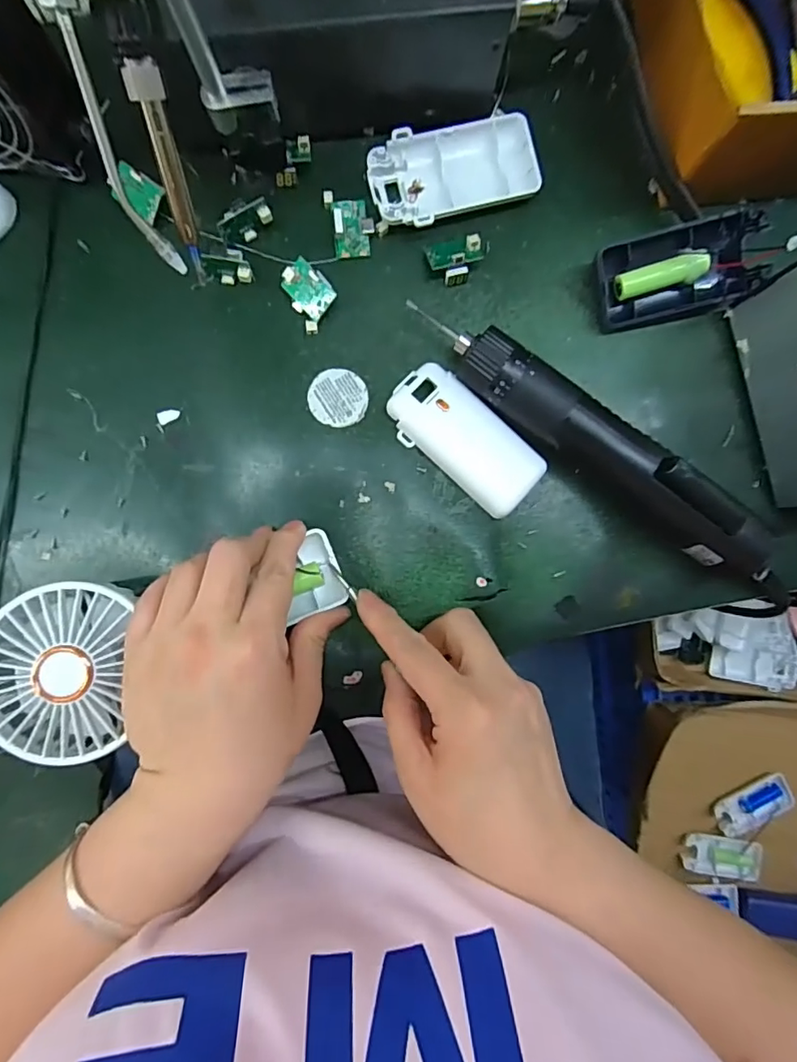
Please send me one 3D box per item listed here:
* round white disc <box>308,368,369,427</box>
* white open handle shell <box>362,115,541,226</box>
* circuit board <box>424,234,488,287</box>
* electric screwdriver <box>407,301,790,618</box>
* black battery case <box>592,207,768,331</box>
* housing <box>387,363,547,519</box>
[{"bbox_3d":[-0.035,-0.077,0.300,0.033,0.004,0.033,0,88,-3],"label":"round white disc"},{"bbox_3d":[0.032,-0.203,0.299,0.094,0.015,0.049,-15,89,-3],"label":"white open handle shell"},{"bbox_3d":[0.036,-0.157,0.301,0.037,0.015,0.024,-10,89,-3],"label":"circuit board"},{"bbox_3d":[0.129,-0.033,0.288,0.273,0.045,0.034,36,87,-1],"label":"electric screwdriver"},{"bbox_3d":[0.158,-0.146,0.299,0.088,0.028,0.045,-12,89,-3],"label":"black battery case"},{"bbox_3d":[0.037,-0.052,0.298,0.092,0.017,0.044,43,87,-1],"label":"housing"}]

